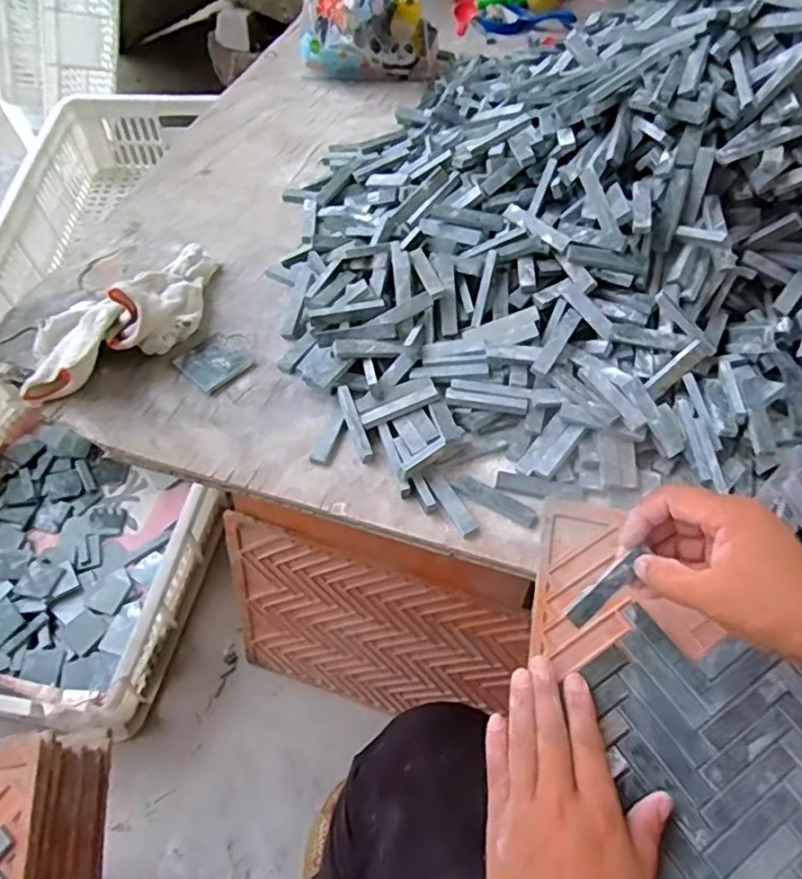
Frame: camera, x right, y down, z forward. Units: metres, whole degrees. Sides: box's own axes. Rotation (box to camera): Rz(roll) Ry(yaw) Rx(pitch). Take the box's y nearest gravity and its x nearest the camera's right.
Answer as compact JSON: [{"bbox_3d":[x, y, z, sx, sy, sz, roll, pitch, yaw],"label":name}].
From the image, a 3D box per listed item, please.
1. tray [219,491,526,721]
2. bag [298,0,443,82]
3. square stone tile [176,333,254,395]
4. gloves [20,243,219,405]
[{"bbox_3d":[-0.034,0.203,0.688,0.310,0.309,0.013,15,42,11],"label":"tray"},{"bbox_3d":[-0.037,-0.496,0.727,0.163,0.151,0.066,1,55,0],"label":"bag"},{"bbox_3d":[-0.151,-0.063,0.521,0.047,0.007,0.049,38,63,23],"label":"square stone tile"},{"bbox_3d":[-0.213,-0.102,0.508,0.072,0.059,0.190,35,62,21],"label":"gloves"}]

